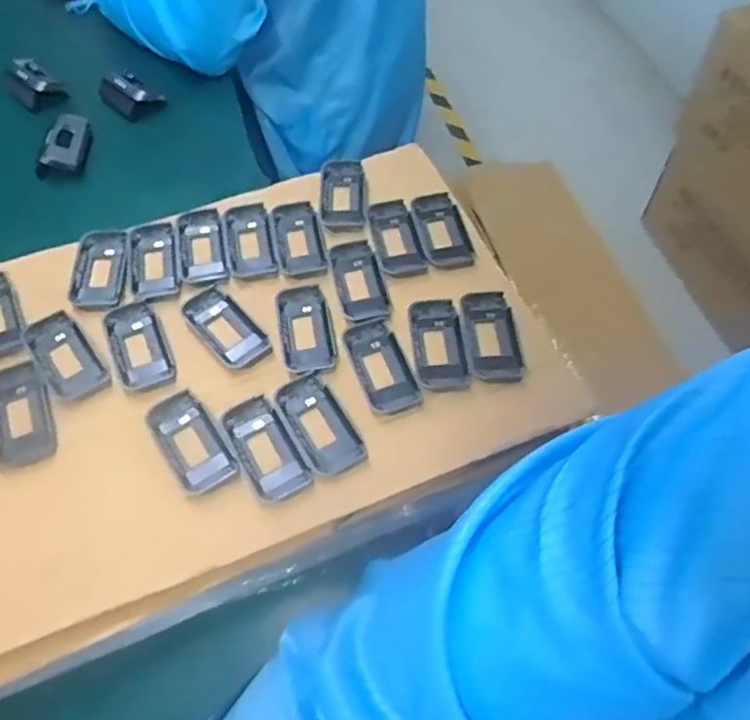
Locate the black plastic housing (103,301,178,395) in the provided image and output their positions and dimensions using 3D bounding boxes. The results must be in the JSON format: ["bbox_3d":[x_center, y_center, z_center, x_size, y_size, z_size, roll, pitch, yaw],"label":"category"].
[{"bbox_3d":[-0.172,-0.010,0.454,0.039,0.014,0.074,-23,60,-12],"label":"black plastic housing"}]

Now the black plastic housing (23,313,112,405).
[{"bbox_3d":[-0.222,-0.004,0.446,0.038,0.015,0.077,-34,62,-18],"label":"black plastic housing"}]

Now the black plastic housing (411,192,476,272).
[{"bbox_3d":[0.053,-0.107,0.510,0.037,0.011,0.078,-13,58,-6],"label":"black plastic housing"}]

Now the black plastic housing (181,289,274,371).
[{"bbox_3d":[-0.111,-0.024,0.463,0.038,0.009,0.077,-38,63,-19],"label":"black plastic housing"}]

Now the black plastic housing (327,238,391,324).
[{"bbox_3d":[-0.013,-0.061,0.482,0.036,0.010,0.080,-14,58,-6],"label":"black plastic housing"}]

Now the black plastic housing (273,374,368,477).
[{"bbox_3d":[-0.037,0.043,0.419,0.038,0.010,0.074,-30,61,-15],"label":"black plastic housing"}]

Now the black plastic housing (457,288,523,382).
[{"bbox_3d":[0.084,-0.020,0.455,0.038,0.008,0.077,-7,58,-2],"label":"black plastic housing"}]

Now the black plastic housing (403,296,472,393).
[{"bbox_3d":[0.044,-0.013,0.451,0.038,0.008,0.078,-8,58,-3],"label":"black plastic housing"}]

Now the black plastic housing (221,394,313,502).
[{"bbox_3d":[-0.073,0.058,0.409,0.035,0.009,0.074,-28,61,-15],"label":"black plastic housing"}]

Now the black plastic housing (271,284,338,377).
[{"bbox_3d":[-0.053,-0.025,0.458,0.040,0.008,0.080,-11,58,-4],"label":"black plastic housing"}]

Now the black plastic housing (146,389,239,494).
[{"bbox_3d":[-0.122,0.054,0.415,0.038,0.009,0.075,-33,62,-17],"label":"black plastic housing"}]

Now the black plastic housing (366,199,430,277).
[{"bbox_3d":[0.016,-0.101,0.506,0.037,0.009,0.074,-13,58,-5],"label":"black plastic housing"}]

